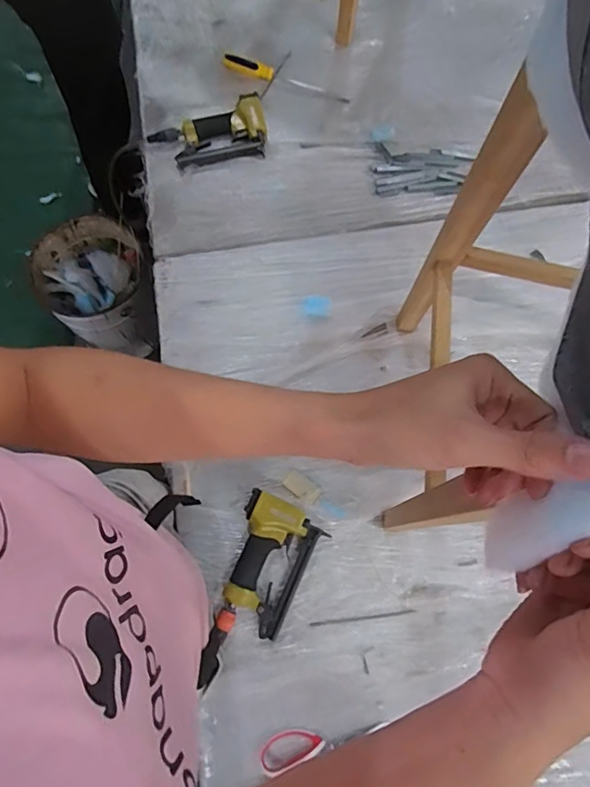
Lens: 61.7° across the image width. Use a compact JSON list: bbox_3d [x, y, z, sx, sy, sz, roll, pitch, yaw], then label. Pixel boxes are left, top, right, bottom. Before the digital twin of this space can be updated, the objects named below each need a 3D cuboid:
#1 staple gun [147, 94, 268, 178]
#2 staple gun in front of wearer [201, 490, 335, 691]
[{"bbox_3d":[-0.168,-0.513,0.992,0.224,0.042,0.119,-16,73,-5],"label":"staple gun"},{"bbox_3d":[-0.066,0.305,0.772,0.128,0.043,0.276,26,74,7],"label":"staple gun in front of wearer"}]

